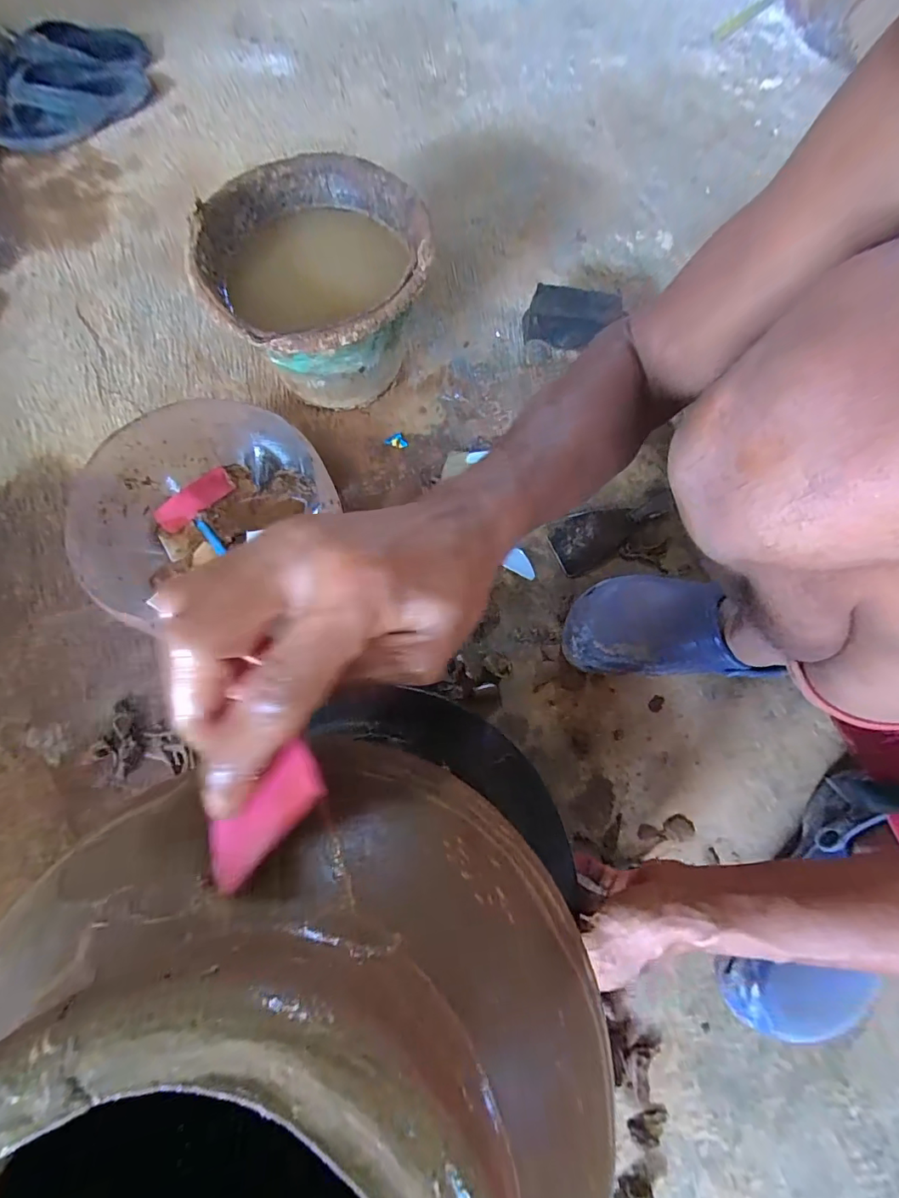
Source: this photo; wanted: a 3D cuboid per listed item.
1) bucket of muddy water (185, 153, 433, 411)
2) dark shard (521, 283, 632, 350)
[{"bbox_3d":[-0.147,-0.348,0.576,0.239,0.178,0.254,0,73,-1],"label":"bucket of muddy water"},{"bbox_3d":[0.163,-0.377,0.637,0.119,0.062,0.047,9,73,2],"label":"dark shard"}]

